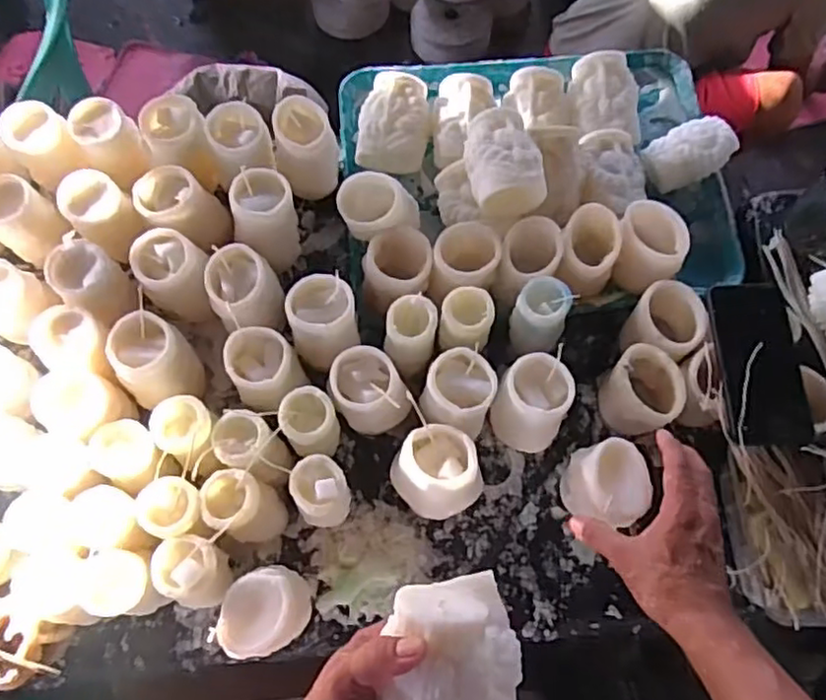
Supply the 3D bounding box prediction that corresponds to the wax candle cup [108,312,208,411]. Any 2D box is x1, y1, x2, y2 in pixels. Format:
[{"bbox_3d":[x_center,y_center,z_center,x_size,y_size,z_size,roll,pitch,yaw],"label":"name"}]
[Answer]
[{"bbox_3d":[-0.252,0.015,0.638,0.074,0.081,0.084,-36,75,-12],"label":"wax candle cup"}]

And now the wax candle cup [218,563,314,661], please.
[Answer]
[{"bbox_3d":[-0.128,0.226,0.561,0.064,0.086,0.073,12,71,3],"label":"wax candle cup"}]

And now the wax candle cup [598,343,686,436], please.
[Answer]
[{"bbox_3d":[0.228,0.045,0.654,0.068,0.078,0.067,0,71,-1],"label":"wax candle cup"}]

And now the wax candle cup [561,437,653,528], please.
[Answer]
[{"bbox_3d":[0.179,0.129,0.605,0.057,0.091,0.072,2,71,0],"label":"wax candle cup"}]

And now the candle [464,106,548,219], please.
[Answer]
[{"bbox_3d":[0.098,-0.201,0.703,0.083,0.062,0.115,1,71,-1],"label":"candle"}]

